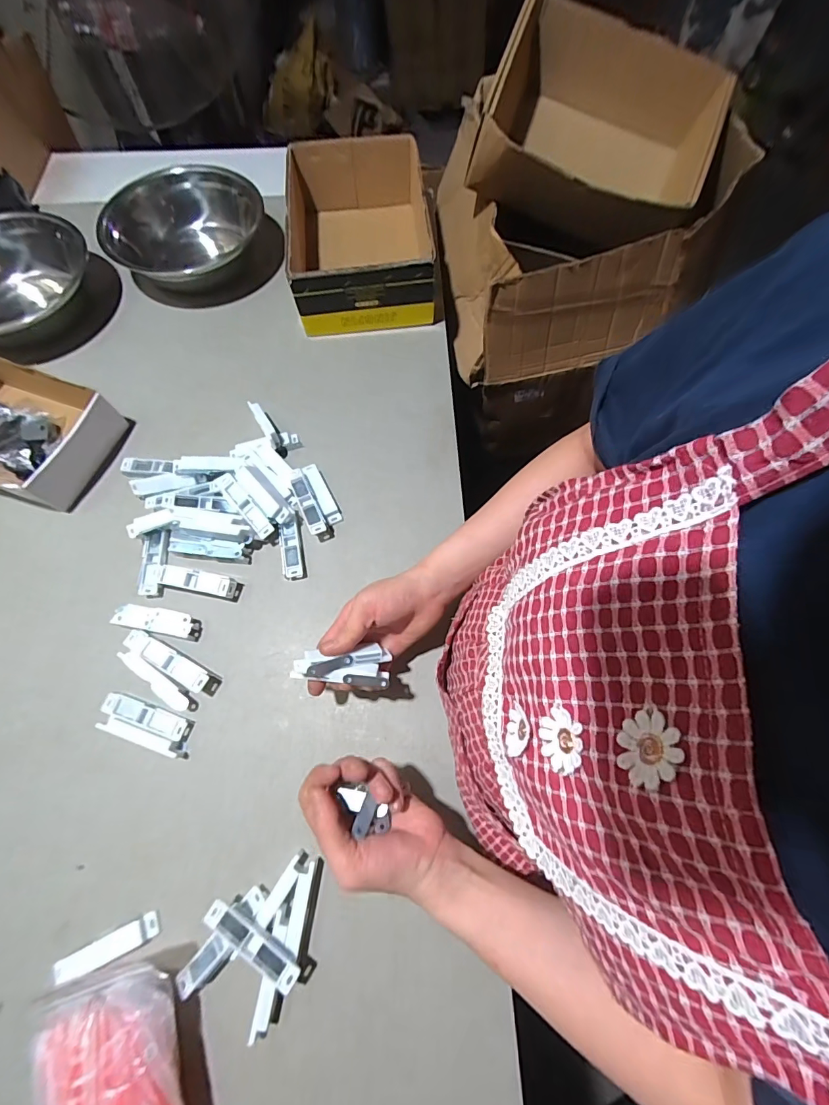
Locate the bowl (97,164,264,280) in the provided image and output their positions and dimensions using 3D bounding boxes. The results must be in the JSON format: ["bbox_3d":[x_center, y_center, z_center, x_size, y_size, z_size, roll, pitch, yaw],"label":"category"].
[{"bbox_3d":[-0.358,-0.510,0.694,0.208,0.087,0.207,0,70,0],"label":"bowl"}]

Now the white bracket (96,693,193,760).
[{"bbox_3d":[-0.293,0.187,0.472,0.104,0.019,0.039,18,72,7],"label":"white bracket"}]

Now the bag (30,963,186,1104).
[{"bbox_3d":[-0.239,0.447,0.348,0.106,0.064,0.176,-23,72,-8],"label":"bag"}]

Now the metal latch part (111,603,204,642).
[{"bbox_3d":[-0.303,0.081,0.510,0.095,0.022,0.027,11,71,4],"label":"metal latch part"}]

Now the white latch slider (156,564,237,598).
[{"bbox_3d":[-0.262,0.036,0.521,0.089,0.032,0.024,9,71,4],"label":"white latch slider"}]

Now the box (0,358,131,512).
[{"bbox_3d":[-0.527,-0.161,0.566,0.231,0.060,0.157,18,72,7],"label":"box"}]

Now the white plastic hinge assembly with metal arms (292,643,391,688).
[{"bbox_3d":[-0.070,0.111,0.421,0.093,0.021,0.039,3,70,-10],"label":"white plastic hinge assembly with metal arms"}]

